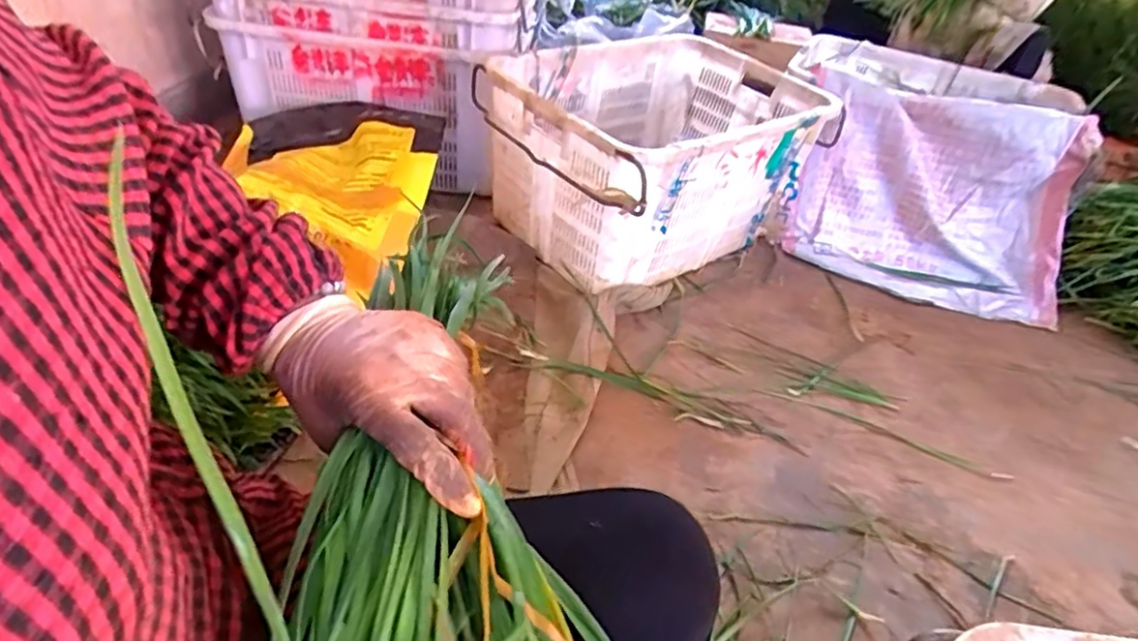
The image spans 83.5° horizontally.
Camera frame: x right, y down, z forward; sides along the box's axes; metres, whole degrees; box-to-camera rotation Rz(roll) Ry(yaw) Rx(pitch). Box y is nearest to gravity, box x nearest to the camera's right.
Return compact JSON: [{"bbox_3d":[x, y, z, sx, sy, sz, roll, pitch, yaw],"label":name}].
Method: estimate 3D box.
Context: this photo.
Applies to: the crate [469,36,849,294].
[{"bbox_3d":[0.181,-0.386,1.431,0.700,0.323,0.540,-25,49,-34],"label":"crate"}]

